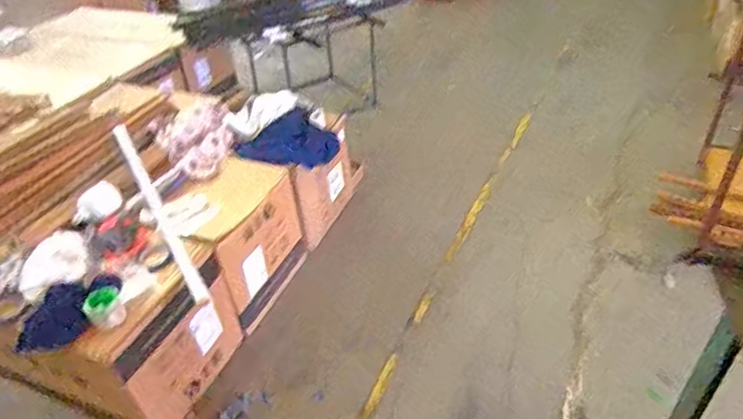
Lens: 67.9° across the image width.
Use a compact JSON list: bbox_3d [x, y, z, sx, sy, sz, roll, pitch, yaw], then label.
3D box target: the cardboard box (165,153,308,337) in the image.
[{"bbox_3d":[-0.471,0.121,1.914,0.315,0.421,0.410,10,40,21],"label":"cardboard box"}]

